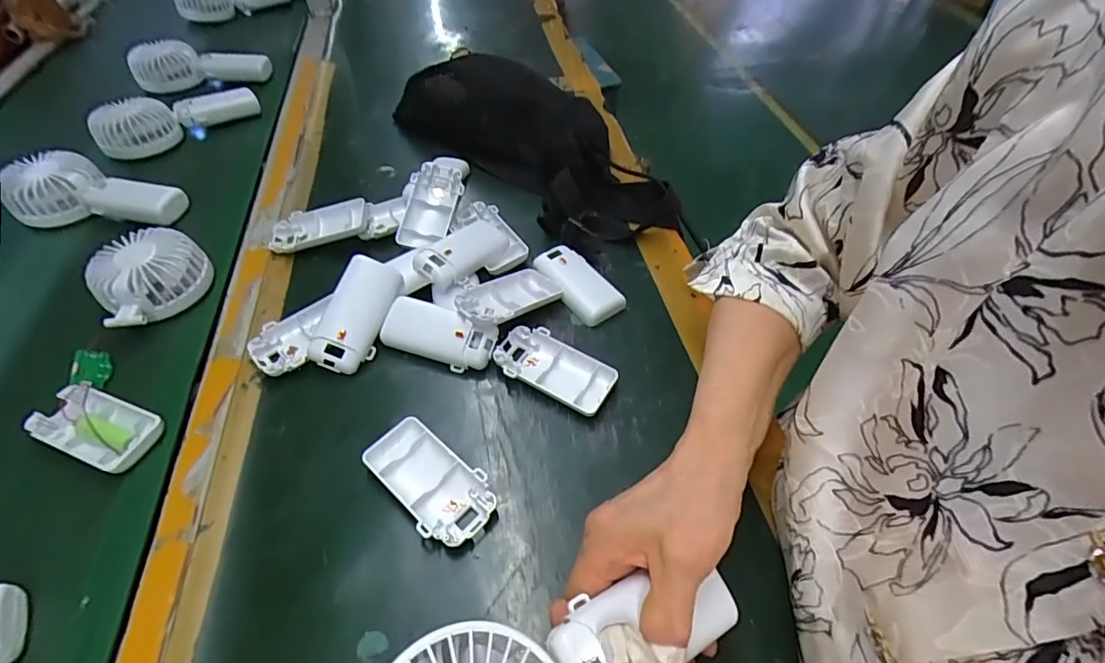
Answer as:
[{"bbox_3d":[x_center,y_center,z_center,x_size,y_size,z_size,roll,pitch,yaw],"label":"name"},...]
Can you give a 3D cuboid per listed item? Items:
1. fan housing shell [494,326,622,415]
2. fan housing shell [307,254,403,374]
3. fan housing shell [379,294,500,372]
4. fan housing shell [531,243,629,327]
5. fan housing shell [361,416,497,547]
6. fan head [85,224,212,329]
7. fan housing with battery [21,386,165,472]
[{"bbox_3d":[0.001,0.030,0.398,0.095,0.017,0.050,23,55,19],"label":"fan housing shell"},{"bbox_3d":[-0.157,-0.013,0.405,0.038,0.028,0.093,14,70,13],"label":"fan housing shell"},{"bbox_3d":[-0.092,0.002,0.409,0.092,0.027,0.039,16,53,14],"label":"fan housing shell"},{"bbox_3d":[0.023,-0.046,0.461,0.042,0.011,0.094,-29,56,-20],"label":"fan housing shell"},{"bbox_3d":[-0.082,0.101,0.339,0.094,0.016,0.049,31,58,24],"label":"fan housing shell"},{"bbox_3d":[-0.355,-0.053,0.444,0.084,0.039,0.088,-31,56,-21],"label":"fan head"},{"bbox_3d":[-0.335,0.071,0.371,0.094,0.016,0.044,17,54,15],"label":"fan housing with battery"}]

